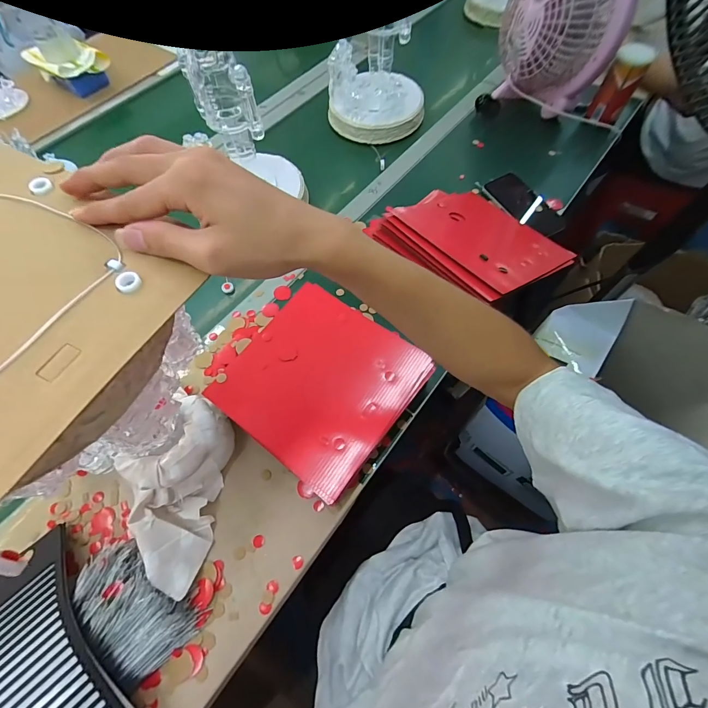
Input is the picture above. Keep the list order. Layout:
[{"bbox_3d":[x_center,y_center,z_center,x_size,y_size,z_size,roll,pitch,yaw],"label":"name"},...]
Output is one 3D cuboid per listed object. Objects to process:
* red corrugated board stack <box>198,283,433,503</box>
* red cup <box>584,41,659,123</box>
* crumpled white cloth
[{"bbox_3d":[-0.045,0.035,0.474,0.221,0.028,0.221,37,76,12],"label":"red corrugated board stack"},{"bbox_3d":[0.558,-0.563,0.740,0.064,0.141,0.062,0,64,1],"label":"red cup"},{"bbox_3d":[-0.219,0.166,0.432,0.103,0.062,0.212,6,77,4],"label":"crumpled white cloth"}]

